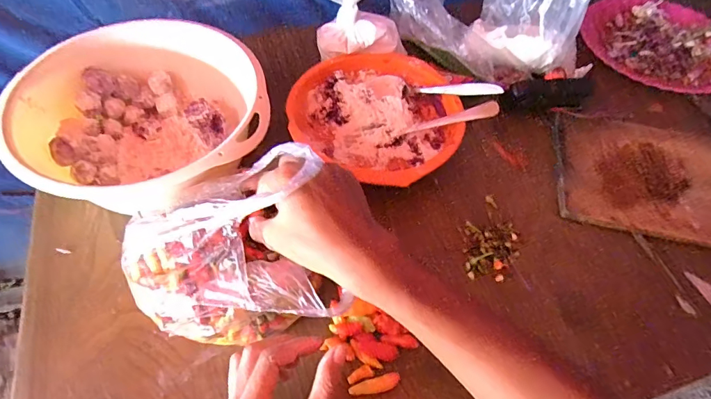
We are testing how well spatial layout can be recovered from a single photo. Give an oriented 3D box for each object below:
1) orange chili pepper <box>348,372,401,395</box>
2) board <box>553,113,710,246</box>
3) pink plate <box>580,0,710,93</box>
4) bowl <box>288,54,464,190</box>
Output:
[{"bbox_3d":[0.017,0.160,0.363,0.044,0.005,0.012,-13,60,-11],"label":"orange chili pepper"},{"bbox_3d":[0.384,-0.020,0.486,0.292,0.014,0.158,10,58,3],"label":"board"},{"bbox_3d":[0.445,-0.229,0.619,0.210,0.025,0.174,30,62,15],"label":"pink plate"},{"bbox_3d":[0.027,-0.100,0.503,0.193,0.052,0.185,1,58,-2],"label":"bowl"}]

